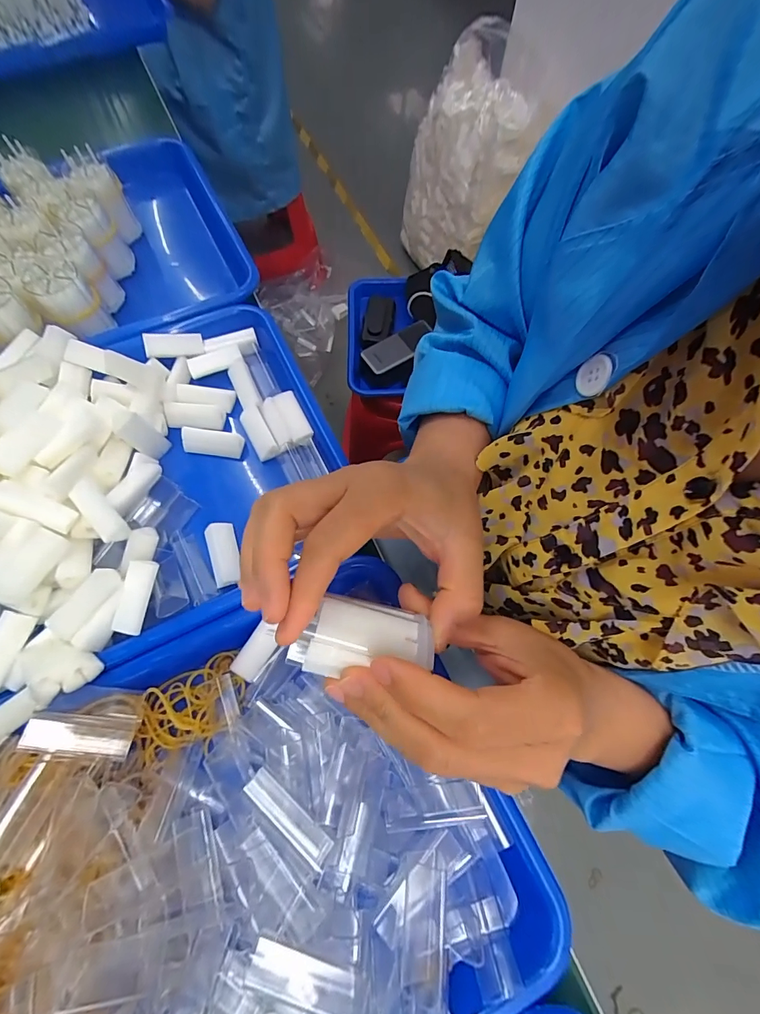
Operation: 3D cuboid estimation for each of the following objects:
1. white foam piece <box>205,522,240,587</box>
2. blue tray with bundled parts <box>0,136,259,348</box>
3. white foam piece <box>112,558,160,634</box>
[{"bbox_3d":[-0.115,0.034,0.303,0.020,0.010,0.045,-15,71,-7],"label":"white foam piece"},{"bbox_3d":[-0.305,-0.231,0.388,0.322,0.091,0.250,-27,73,-11],"label":"blue tray with bundled parts"},{"bbox_3d":[-0.156,0.057,0.264,0.016,0.011,0.045,10,69,2],"label":"white foam piece"}]

